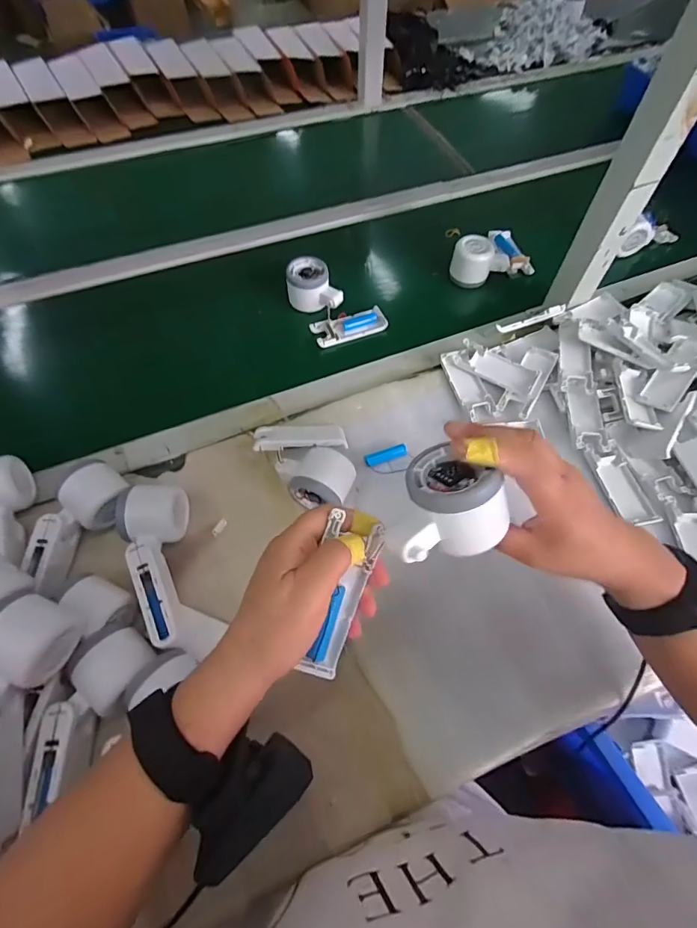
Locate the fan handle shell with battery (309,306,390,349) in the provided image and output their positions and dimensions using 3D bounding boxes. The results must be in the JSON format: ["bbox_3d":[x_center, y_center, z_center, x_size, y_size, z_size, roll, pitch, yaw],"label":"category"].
[{"bbox_3d":[0.001,-0.198,0.622,0.104,0.020,0.043,-19,62,-12],"label":"fan handle shell with battery"}]

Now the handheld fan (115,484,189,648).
[{"bbox_3d":[-0.189,0.098,0.427,0.058,0.050,0.163,-9,61,-7],"label":"handheld fan"}]

